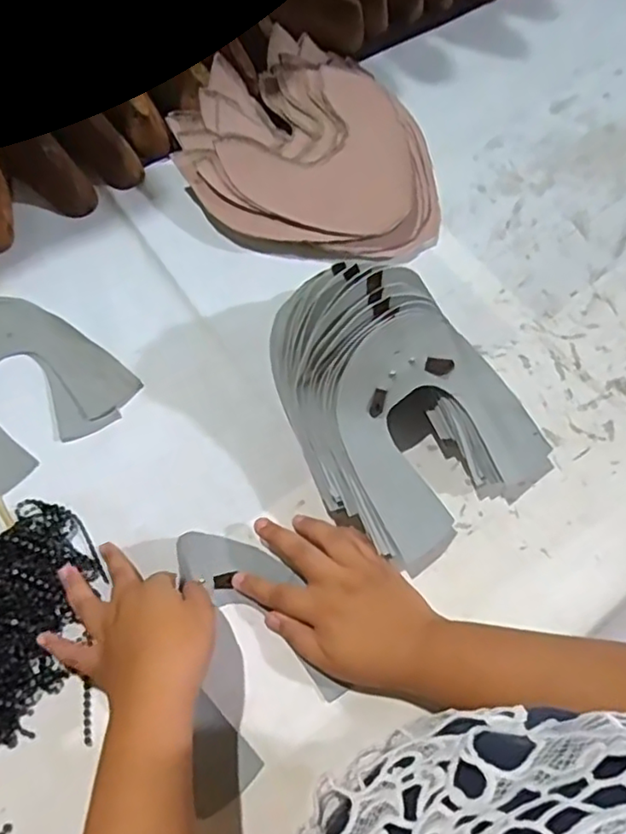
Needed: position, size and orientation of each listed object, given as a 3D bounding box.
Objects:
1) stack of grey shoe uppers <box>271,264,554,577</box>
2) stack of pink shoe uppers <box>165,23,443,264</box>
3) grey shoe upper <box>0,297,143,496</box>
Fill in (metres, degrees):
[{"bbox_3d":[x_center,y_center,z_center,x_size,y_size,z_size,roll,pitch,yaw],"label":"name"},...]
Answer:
[{"bbox_3d":[0.062,-0.005,0.455,0.205,0.117,0.151,41,71,16],"label":"stack of grey shoe uppers"},{"bbox_3d":[-0.004,-0.251,0.594,0.223,0.063,0.253,-29,69,-13],"label":"stack of pink shoe uppers"},{"bbox_3d":[-0.258,-0.030,0.519,0.164,0.012,0.163,-37,71,-16],"label":"grey shoe upper"}]

